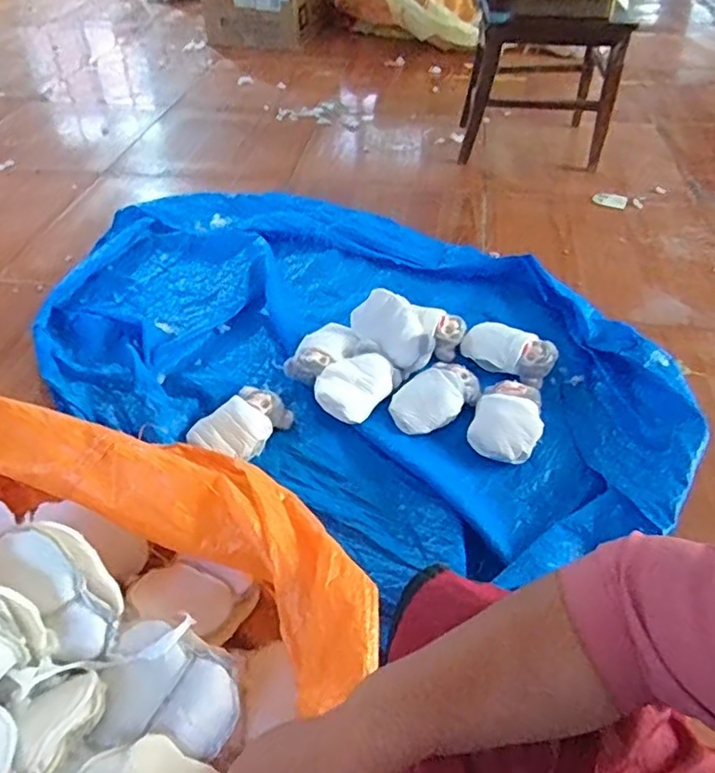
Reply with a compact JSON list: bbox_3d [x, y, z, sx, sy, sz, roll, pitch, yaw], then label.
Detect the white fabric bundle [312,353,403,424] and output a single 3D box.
[{"bbox_3d":[-0.003,-0.007,1.144,0.117,0.056,0.179,26,51,23],"label":"white fabric bundle"}]

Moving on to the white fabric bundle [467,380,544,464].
[{"bbox_3d":[0.270,0.055,1.075,0.115,0.052,0.159,14,48,13],"label":"white fabric bundle"}]

